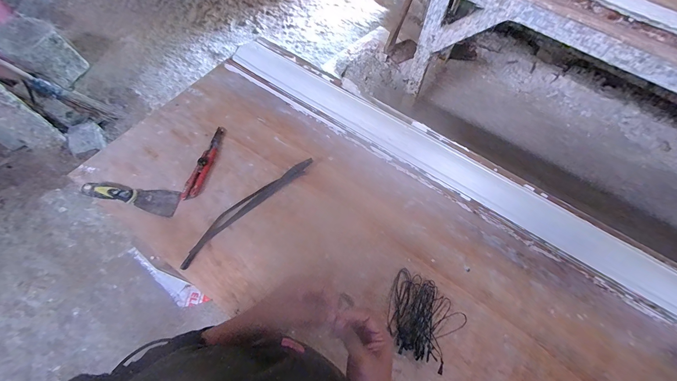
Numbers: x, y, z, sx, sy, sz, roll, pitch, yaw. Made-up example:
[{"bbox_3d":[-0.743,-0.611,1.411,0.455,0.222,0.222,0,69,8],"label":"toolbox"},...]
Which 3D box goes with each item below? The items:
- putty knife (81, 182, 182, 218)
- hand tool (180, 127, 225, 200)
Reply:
[{"bbox_3d":[-0.427,0.009,0.603,0.185,0.029,0.055,12,64,2],"label":"putty knife"},{"bbox_3d":[-0.299,-0.065,0.651,0.029,0.016,0.191,12,64,2],"label":"hand tool"}]

